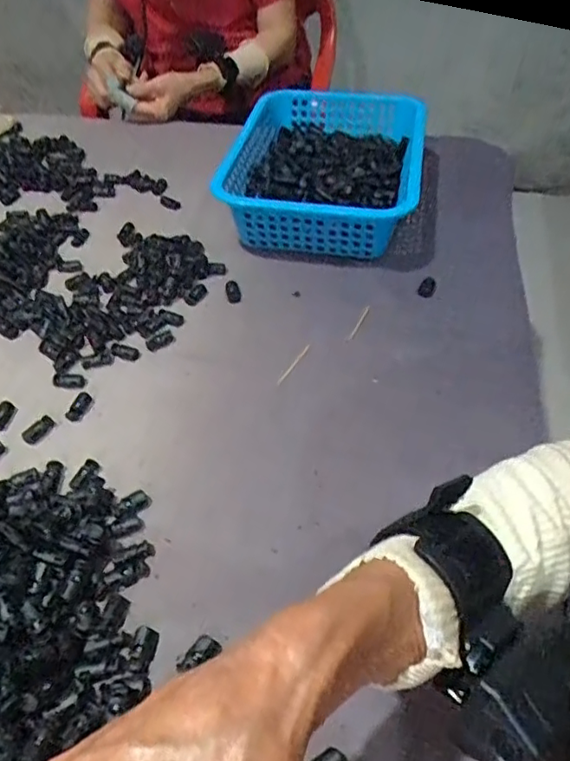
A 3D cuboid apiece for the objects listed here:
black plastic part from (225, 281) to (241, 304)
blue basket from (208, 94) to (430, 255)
[{"bbox_3d":[-0.055,-0.095,0.628,0.015,0.006,0.030,-11,48,-9],"label":"black plastic part"},{"bbox_3d":[0.054,-0.265,0.722,0.211,0.091,0.291,8,47,8],"label":"blue basket"}]

